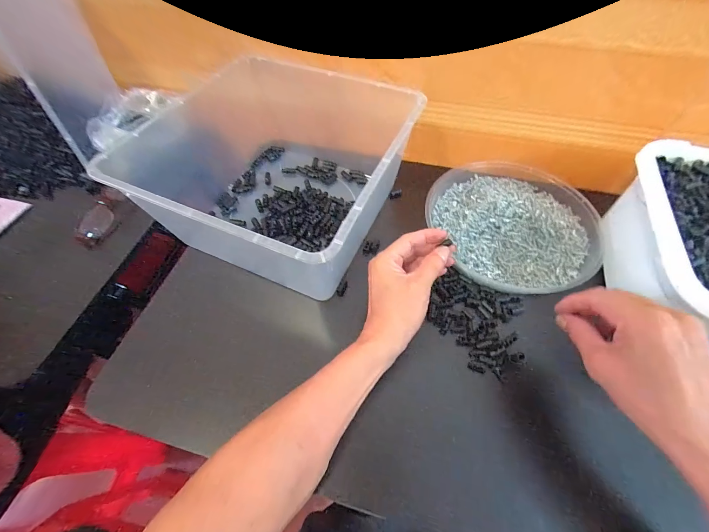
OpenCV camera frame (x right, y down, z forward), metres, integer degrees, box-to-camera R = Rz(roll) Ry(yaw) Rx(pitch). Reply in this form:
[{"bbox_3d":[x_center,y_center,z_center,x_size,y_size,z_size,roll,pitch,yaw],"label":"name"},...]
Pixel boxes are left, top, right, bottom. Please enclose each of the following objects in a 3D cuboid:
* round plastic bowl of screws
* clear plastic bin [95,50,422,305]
[{"bbox_3d":[0.224,-0.067,0.425,0.233,0.037,0.214,0,58,1],"label":"round plastic bowl of screws"},{"bbox_3d":[-0.083,-0.131,0.419,0.278,0.145,0.319,21,61,13],"label":"clear plastic bin"}]

